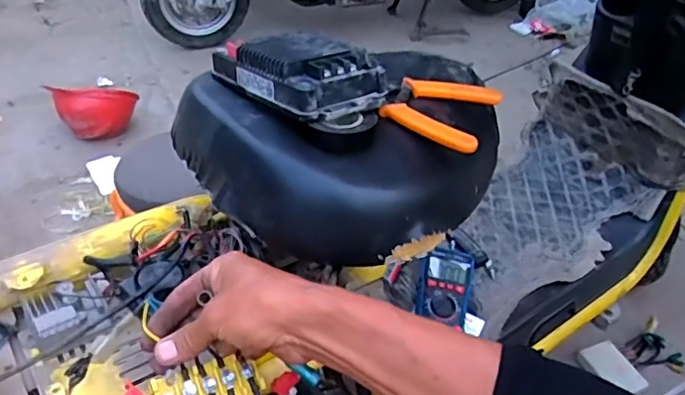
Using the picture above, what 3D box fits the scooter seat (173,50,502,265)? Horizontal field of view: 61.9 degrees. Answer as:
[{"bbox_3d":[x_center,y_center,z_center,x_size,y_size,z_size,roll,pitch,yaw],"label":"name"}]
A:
[{"bbox_3d":[0.013,-0.045,0.501,0.285,0.071,0.207,-9,41,-14],"label":"scooter seat"}]

